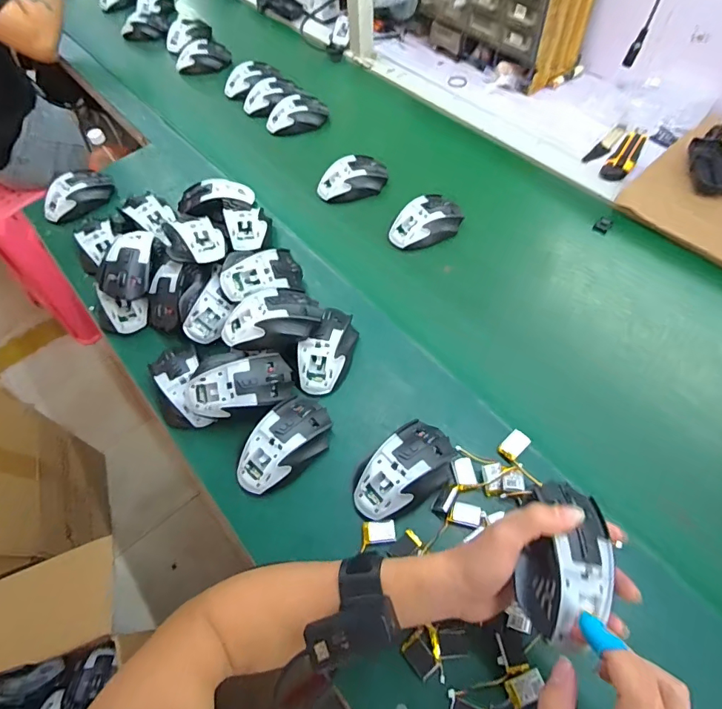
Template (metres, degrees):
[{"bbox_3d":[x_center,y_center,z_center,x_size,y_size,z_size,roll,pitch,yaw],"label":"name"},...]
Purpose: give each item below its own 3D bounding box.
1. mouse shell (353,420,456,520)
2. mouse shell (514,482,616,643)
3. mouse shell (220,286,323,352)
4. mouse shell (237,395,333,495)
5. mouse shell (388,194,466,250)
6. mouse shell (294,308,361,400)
[{"bbox_3d":[0.046,0.122,0.479,0.115,0.036,0.068,-42,65,-19],"label":"mouse shell"},{"bbox_3d":[0.156,0.151,0.343,0.061,0.032,0.108,18,62,14],"label":"mouse shell"},{"bbox_3d":[-0.107,-0.047,0.549,0.114,0.037,0.069,-15,59,-5],"label":"mouse shell"},{"bbox_3d":[-0.084,0.098,0.502,0.066,0.035,0.117,36,68,23],"label":"mouse shell"},{"bbox_3d":[0.096,-0.196,0.686,0.116,0.040,0.063,-30,61,-13],"label":"mouse shell"},{"bbox_3d":[-0.040,-0.005,0.565,0.058,0.039,0.112,11,60,11],"label":"mouse shell"}]

